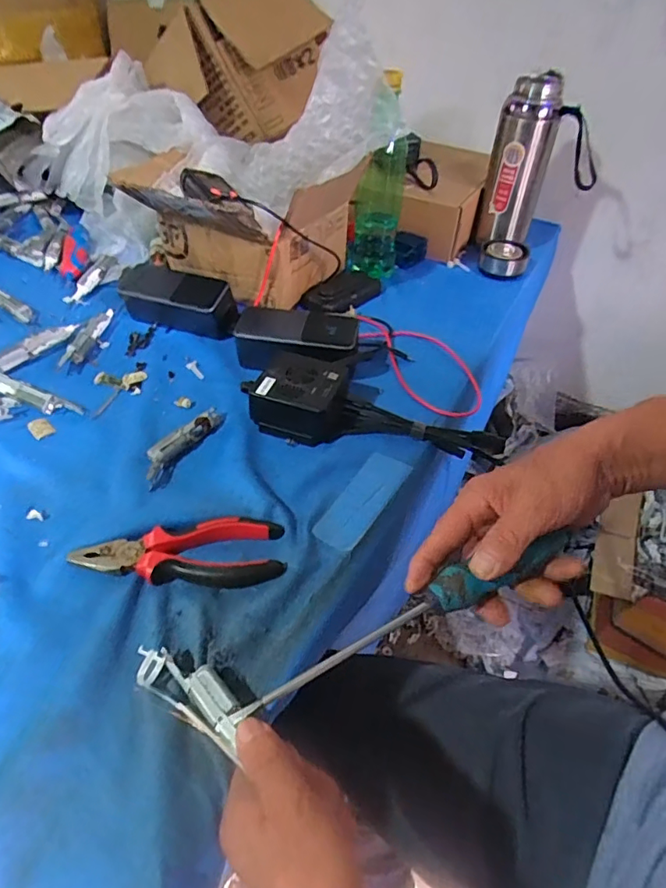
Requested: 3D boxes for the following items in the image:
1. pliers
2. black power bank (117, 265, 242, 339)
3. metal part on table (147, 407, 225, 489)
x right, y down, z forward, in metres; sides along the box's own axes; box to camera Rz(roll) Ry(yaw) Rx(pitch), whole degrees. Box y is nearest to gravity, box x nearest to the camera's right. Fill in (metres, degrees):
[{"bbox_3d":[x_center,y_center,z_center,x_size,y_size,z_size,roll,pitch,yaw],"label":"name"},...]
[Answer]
[{"bbox_3d":[-0.119,0.083,0.406,0.157,0.013,0.057,1,47,-3],"label":"pliers"},{"bbox_3d":[-0.184,-0.171,0.622,0.135,0.051,0.054,13,46,11],"label":"black power bank"},{"bbox_3d":[-0.141,-0.005,0.495,0.023,0.018,0.104,27,51,21],"label":"metal part on table"}]

